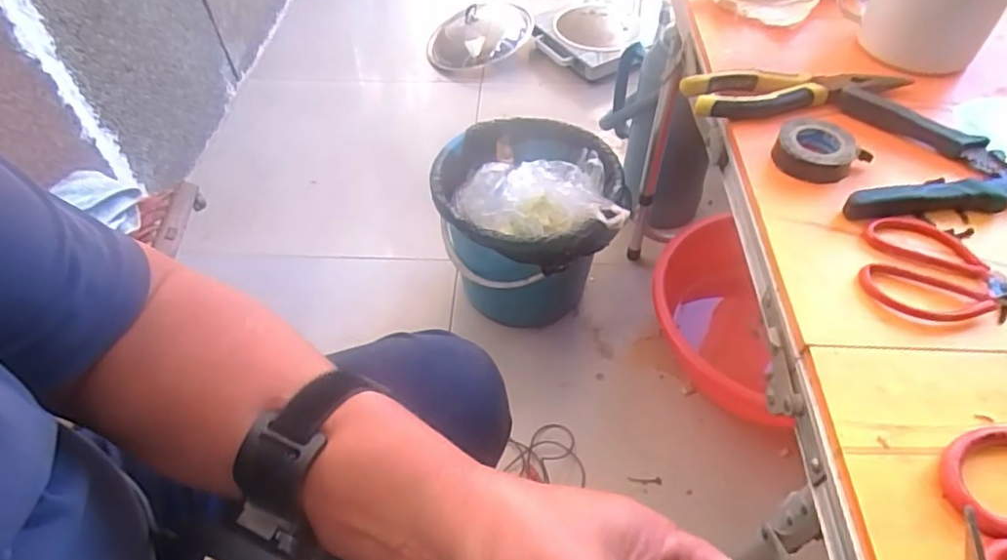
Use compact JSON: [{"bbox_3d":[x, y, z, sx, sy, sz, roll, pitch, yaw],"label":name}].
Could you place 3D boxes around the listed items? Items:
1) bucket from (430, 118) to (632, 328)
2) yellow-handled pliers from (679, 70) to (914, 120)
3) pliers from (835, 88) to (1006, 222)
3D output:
[{"bbox_3d":[0.036,-0.083,0.979,0.269,0.264,0.276,-1,51,1],"label":"bucket"},{"bbox_3d":[0.237,-0.159,0.493,0.172,0.016,0.048,-9,51,-6],"label":"yellow-handled pliers"},{"bbox_3d":[0.329,-0.084,0.434,0.152,0.016,0.140,12,52,11],"label":"pliers"}]

